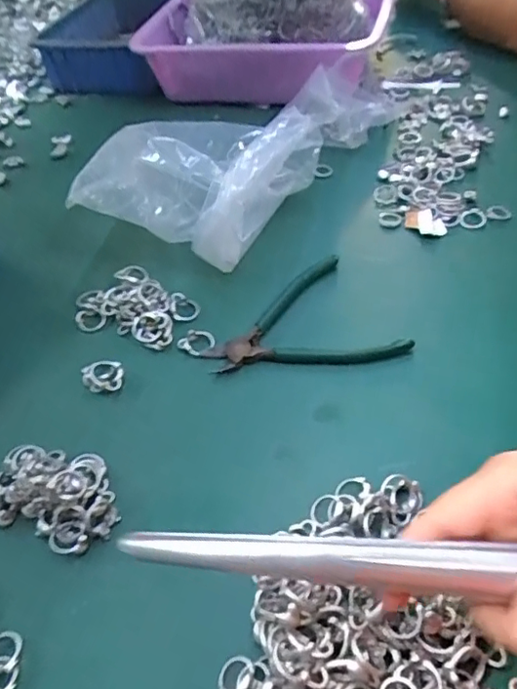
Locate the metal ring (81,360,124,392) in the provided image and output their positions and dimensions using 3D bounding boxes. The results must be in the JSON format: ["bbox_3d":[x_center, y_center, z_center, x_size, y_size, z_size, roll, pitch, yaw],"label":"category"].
[{"bbox_3d":[-0.118,0.024,0.413,0.031,0.007,0.029,-3,48,3],"label":"metal ring"}]

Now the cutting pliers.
[{"bbox_3d":[0.032,-0.024,0.436,0.148,0.010,0.112,-7,48,0],"label":"cutting pliers"}]

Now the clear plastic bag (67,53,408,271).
[{"bbox_3d":[0.000,-0.208,0.549,0.159,0.094,0.395,26,55,26],"label":"clear plastic bag"}]

